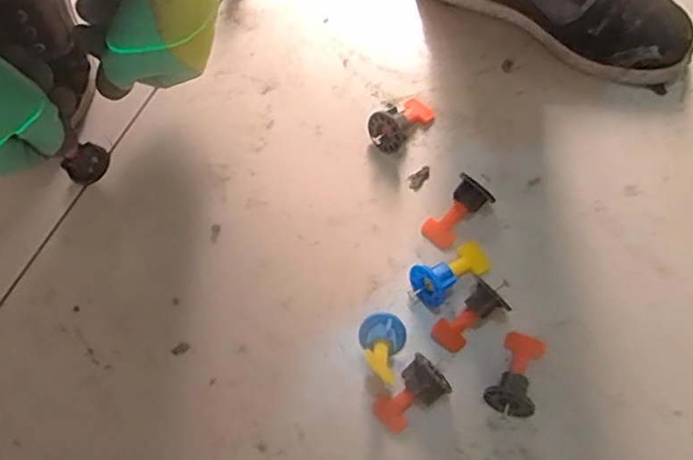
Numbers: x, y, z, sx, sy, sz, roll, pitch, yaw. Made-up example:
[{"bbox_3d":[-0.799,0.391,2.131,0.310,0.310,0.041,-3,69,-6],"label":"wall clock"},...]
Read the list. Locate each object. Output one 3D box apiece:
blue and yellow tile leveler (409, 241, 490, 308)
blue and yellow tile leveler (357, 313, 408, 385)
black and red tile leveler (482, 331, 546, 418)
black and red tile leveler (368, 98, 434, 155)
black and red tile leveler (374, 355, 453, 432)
[{"bbox_3d":[0.078,0.030,0.437,0.063,0.029,0.031,-29,72,-21],"label":"blue and yellow tile leveler"},{"bbox_3d":[0.022,0.080,0.406,0.033,0.042,0.046,18,71,9],"label":"blue and yellow tile leveler"},{"bbox_3d":[0.117,0.097,0.403,0.029,0.030,0.057,23,73,10],"label":"black and red tile leveler"},{"bbox_3d":[0.043,-0.091,0.487,0.057,0.031,0.037,-39,74,-24],"label":"black and red tile leveler"},{"bbox_3d":[0.043,0.111,0.400,0.052,0.026,0.031,-35,72,-10],"label":"black and red tile leveler"}]

